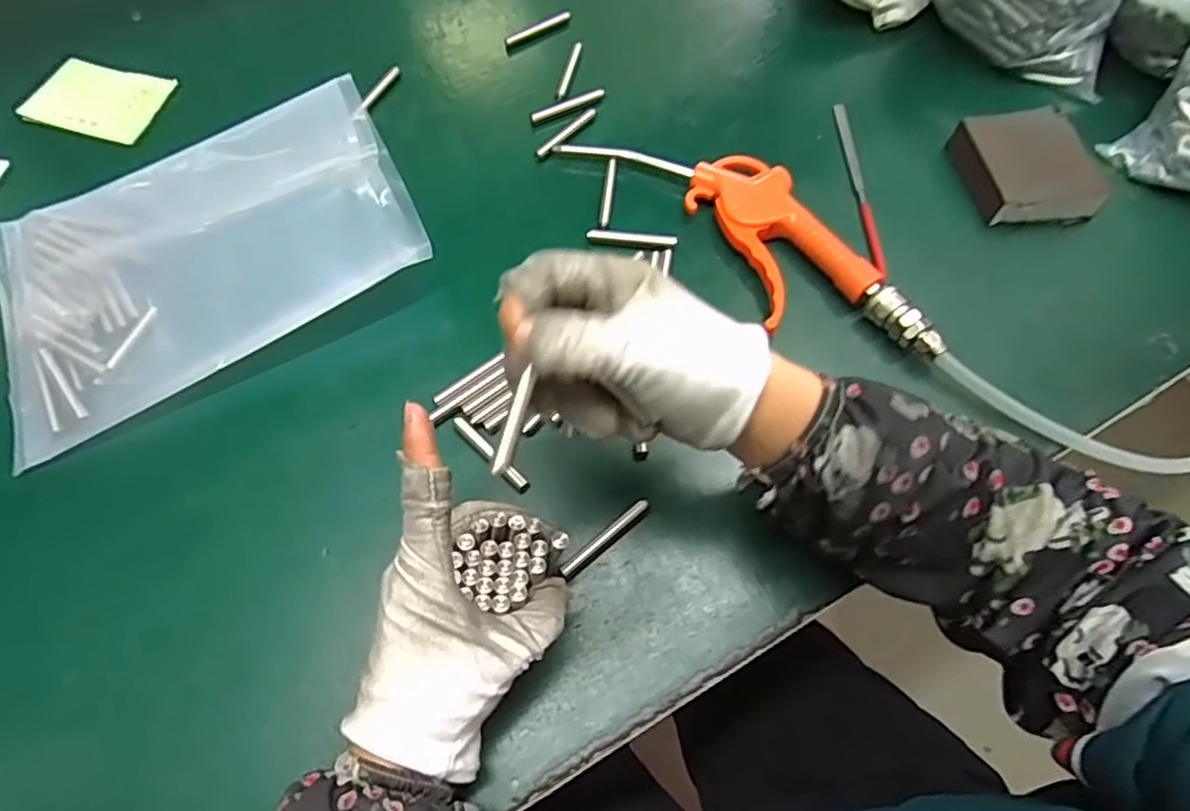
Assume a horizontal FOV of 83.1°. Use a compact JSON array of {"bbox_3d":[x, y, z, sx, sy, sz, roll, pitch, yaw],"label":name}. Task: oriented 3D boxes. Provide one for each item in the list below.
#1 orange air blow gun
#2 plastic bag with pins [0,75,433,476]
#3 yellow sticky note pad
[{"bbox_3d":[0.098,-0.116,0.434,0.085,0.027,0.271,-38,69,-16],"label":"orange air blow gun"},{"bbox_3d":[-0.250,-0.106,0.414,0.264,0.065,0.185,-26,66,-11],"label":"plastic bag with pins"},{"bbox_3d":[-0.375,-0.232,0.510,0.089,0.011,0.062,12,65,7],"label":"yellow sticky note pad"}]

